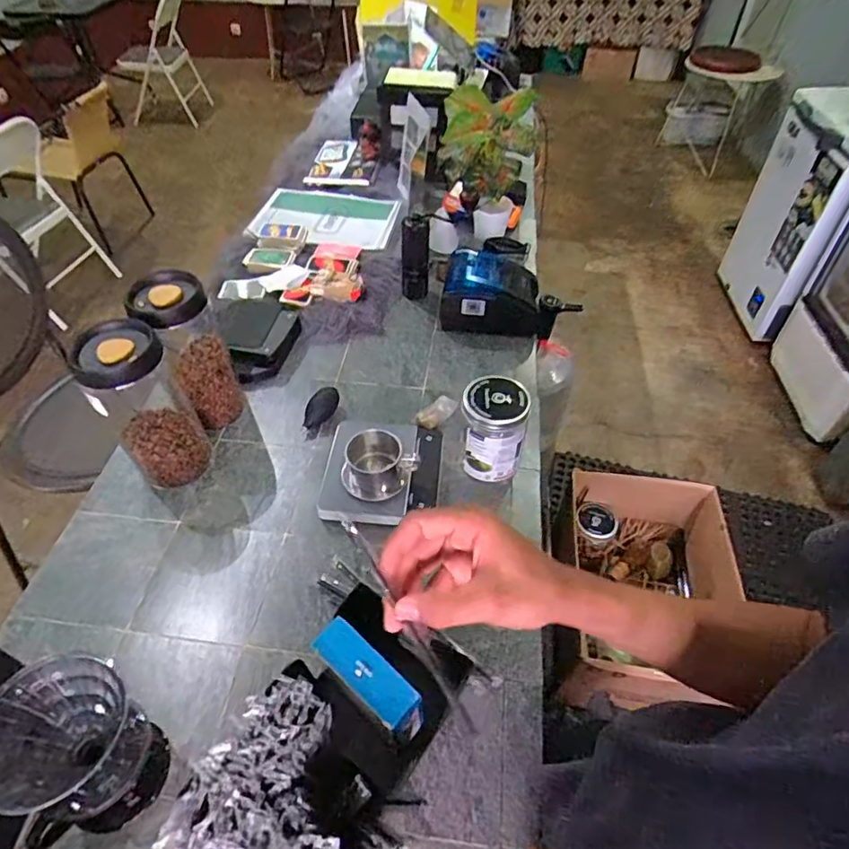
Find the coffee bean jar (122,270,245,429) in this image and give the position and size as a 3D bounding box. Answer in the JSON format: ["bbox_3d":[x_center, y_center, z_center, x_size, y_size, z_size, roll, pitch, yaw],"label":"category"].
[{"bbox_3d":[-0.335,-0.097,0.791,0.090,0.224,0.106,-28,54,-21],"label":"coffee bean jar"}]

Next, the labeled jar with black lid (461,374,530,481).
[{"bbox_3d":[0.094,0.006,0.753,0.082,0.138,0.088,-1,48,1],"label":"labeled jar with black lid"}]

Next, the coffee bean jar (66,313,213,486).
[{"bbox_3d":[-0.362,-0.019,0.722,0.092,0.226,0.092,-1,48,1],"label":"coffee bean jar"}]

